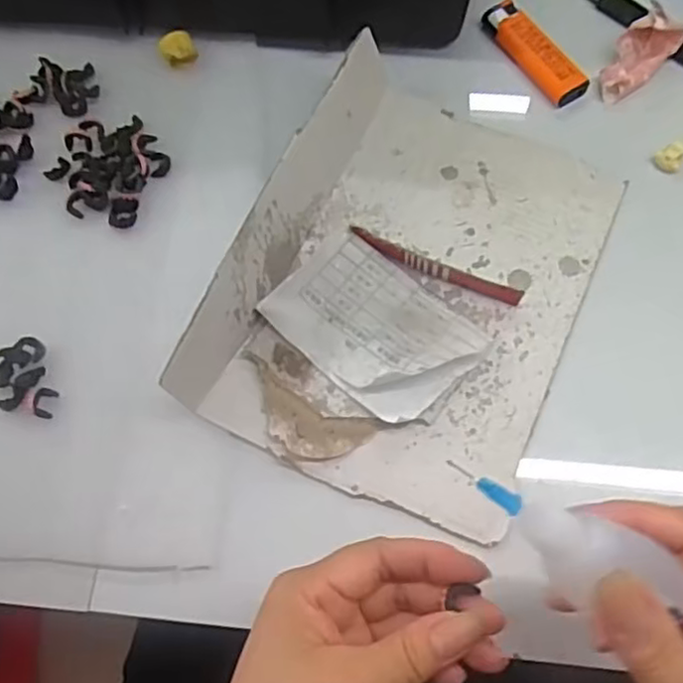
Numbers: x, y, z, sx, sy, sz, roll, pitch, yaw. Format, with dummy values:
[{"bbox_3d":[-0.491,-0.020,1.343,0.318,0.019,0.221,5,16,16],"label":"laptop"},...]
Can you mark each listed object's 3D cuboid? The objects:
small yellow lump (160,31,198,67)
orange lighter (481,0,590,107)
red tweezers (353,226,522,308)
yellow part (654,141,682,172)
[{"bbox_3d":[-0.102,-0.183,0.435,0.021,0.019,0.018,-21,71,-7],"label":"small yellow lump"},{"bbox_3d":[0.120,-0.182,0.435,0.023,0.013,0.080,-33,72,-11],"label":"orange lighter"},{"bbox_3d":[0.052,-0.041,0.385,0.098,0.009,0.011,21,71,9],"label":"red tweezers"},{"bbox_3d":[0.194,-0.110,0.407,0.015,0.009,0.015,0,70,1],"label":"yellow part"}]

